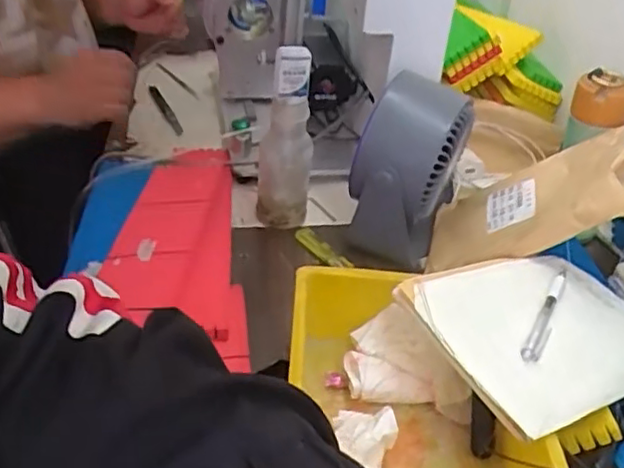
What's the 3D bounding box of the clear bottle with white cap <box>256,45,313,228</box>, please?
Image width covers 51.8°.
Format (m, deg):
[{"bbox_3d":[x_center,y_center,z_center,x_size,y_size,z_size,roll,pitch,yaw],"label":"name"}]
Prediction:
[{"bbox_3d":[-0.030,-0.099,0.689,0.057,0.194,0.048,0,35,-8],"label":"clear bottle with white cap"}]

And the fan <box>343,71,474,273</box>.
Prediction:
[{"bbox_3d":[0.100,-0.069,0.674,0.109,0.180,0.113,14,36,13],"label":"fan"}]

